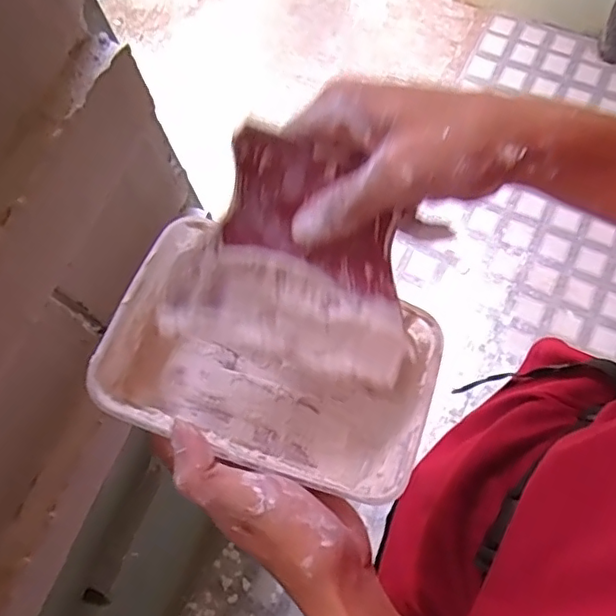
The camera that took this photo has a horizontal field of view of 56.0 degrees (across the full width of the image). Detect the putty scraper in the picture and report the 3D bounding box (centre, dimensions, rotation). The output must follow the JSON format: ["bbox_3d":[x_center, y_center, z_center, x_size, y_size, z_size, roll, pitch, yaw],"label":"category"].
[{"bbox_3d":[-0.002,-0.025,0.285,0.117,0.015,0.105,14,98,-6],"label":"putty scraper"}]

